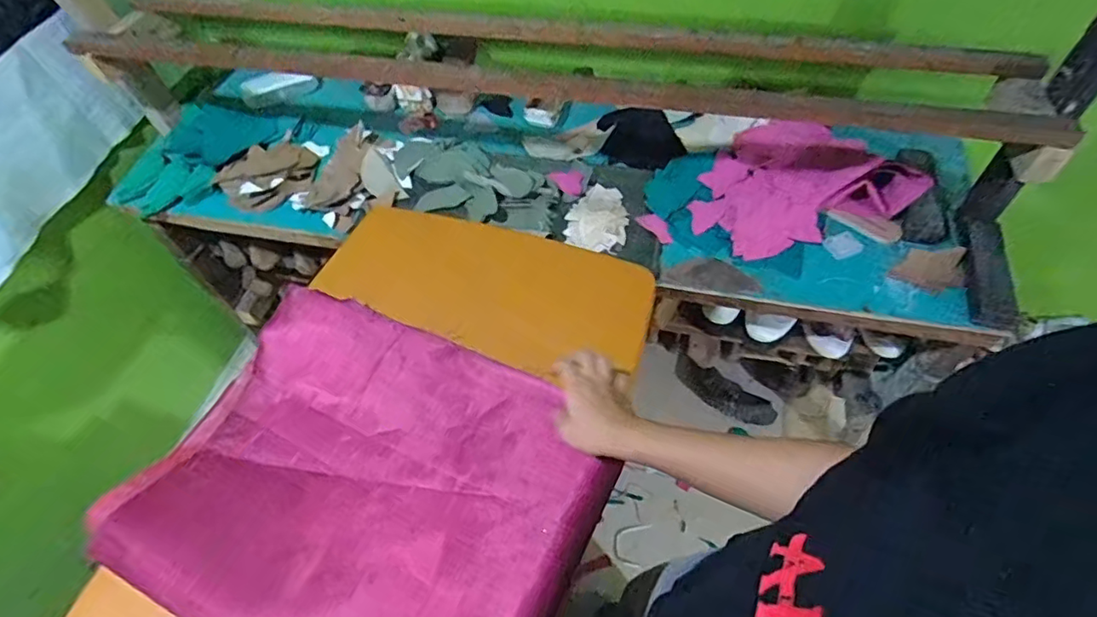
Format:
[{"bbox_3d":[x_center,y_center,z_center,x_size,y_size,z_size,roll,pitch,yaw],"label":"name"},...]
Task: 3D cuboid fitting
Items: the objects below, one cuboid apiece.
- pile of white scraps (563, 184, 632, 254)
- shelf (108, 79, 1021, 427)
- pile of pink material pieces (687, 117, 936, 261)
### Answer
[{"bbox_3d":[0.091,-0.165,0.998,0.102,0.010,0.157,12,57,11],"label":"pile of white scraps"},{"bbox_3d":[-0.025,-0.077,1.294,1.547,0.679,0.441,11,56,11],"label":"shelf"},{"bbox_3d":[0.412,-0.225,0.991,0.334,0.098,0.231,-13,55,-5],"label":"pile of pink material pieces"}]

